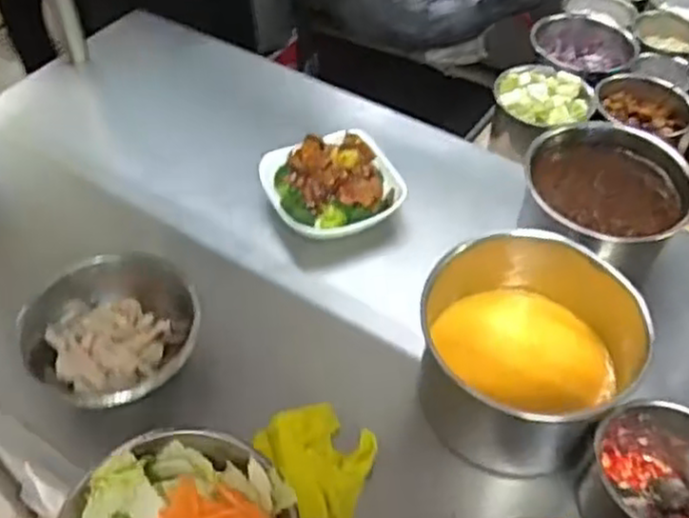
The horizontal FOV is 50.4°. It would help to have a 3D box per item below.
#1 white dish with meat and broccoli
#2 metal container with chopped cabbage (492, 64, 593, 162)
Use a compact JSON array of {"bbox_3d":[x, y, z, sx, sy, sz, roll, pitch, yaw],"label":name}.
[{"bbox_3d":[-0.014,-0.094,0.867,0.142,0.067,0.139,-23,54,-20],"label":"white dish with meat and broccoli"},{"bbox_3d":[0.283,-0.212,1.076,0.131,0.089,0.127,1,49,-1],"label":"metal container with chopped cabbage"}]

